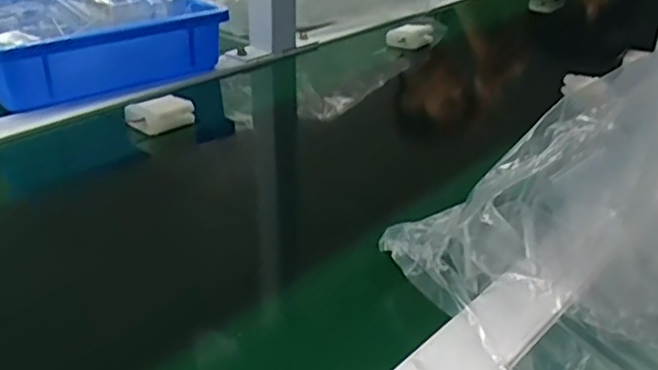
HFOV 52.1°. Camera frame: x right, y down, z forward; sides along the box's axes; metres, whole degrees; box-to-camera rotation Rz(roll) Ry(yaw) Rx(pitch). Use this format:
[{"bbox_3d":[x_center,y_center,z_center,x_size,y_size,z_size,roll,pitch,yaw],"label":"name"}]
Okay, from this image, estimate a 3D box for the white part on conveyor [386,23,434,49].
[{"bbox_3d":[0.103,-0.185,0.838,0.056,0.028,0.026,-1,28,-4],"label":"white part on conveyor"}]

